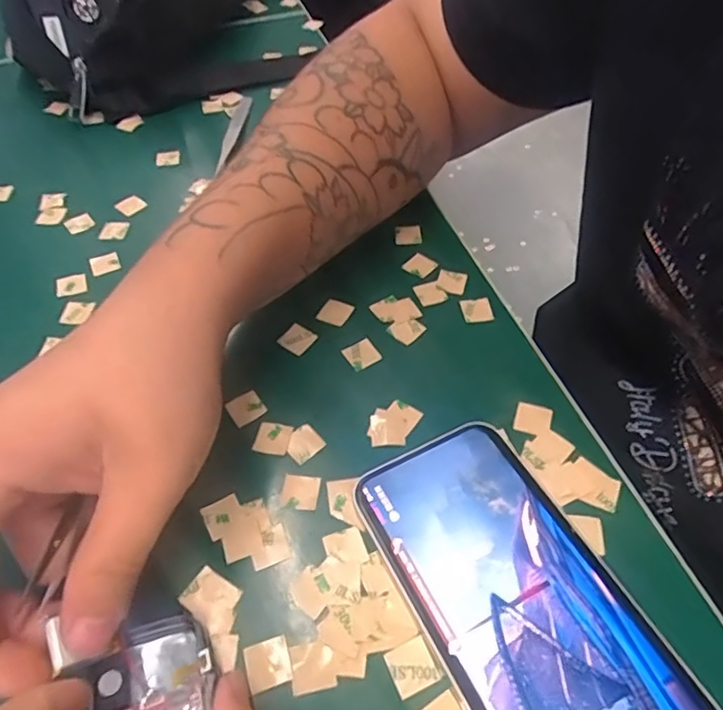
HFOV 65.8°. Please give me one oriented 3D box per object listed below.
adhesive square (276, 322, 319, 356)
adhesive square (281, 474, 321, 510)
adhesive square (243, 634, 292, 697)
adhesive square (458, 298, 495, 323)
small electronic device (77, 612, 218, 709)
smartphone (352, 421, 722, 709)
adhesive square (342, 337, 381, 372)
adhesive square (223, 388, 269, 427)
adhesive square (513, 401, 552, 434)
[{"bbox_3d":[-0.033,-0.009,0.285,0.016,0.004,0.015,28,57,23],"label":"adhesive square"},{"bbox_3d":[-0.025,0.057,0.235,0.015,0.004,0.014,7,54,4],"label":"adhesive square"},{"bbox_3d":[-0.033,0.107,0.194,0.015,0.004,0.015,-16,52,-11],"label":"adhesive square"},{"bbox_3d":[0.061,-0.024,0.297,0.016,0.004,0.015,-9,55,0],"label":"adhesive square"},{"bbox_3d":[-0.067,0.109,0.183,0.038,0.010,0.043,-21,53,-15],"label":"small electronic device"},{"bbox_3d":[0.058,0.091,0.200,0.071,0.007,0.143,-22,53,-16],"label":"smartphone"},{"bbox_3d":[0.000,-0.001,0.278,0.015,0.004,0.016,-25,54,-17],"label":"adhesive square"},{"bbox_3d":[-0.054,0.024,0.260,0.015,0.004,0.015,-29,55,-21],"label":"adhesive square"},{"bbox_3d":[0.078,0.029,0.255,0.015,0.004,0.015,13,57,13],"label":"adhesive square"}]

